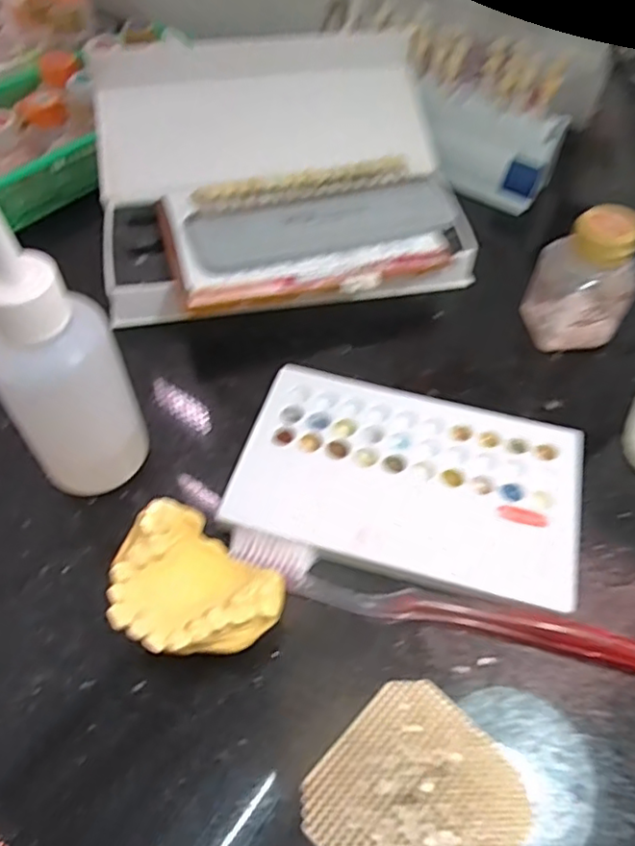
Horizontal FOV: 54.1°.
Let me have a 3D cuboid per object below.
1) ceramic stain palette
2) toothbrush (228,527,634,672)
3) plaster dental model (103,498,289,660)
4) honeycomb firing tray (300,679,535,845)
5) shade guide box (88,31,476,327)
[{"bbox_3d":[0.043,0.025,0.293,0.153,0.012,0.095,12,56,8],"label":"ceramic stain palette"},{"bbox_3d":[0.053,0.077,0.255,0.185,0.012,0.019,13,56,9],"label":"toothbrush"},{"bbox_3d":[-0.048,0.067,0.245,0.067,0.036,0.052,22,58,15],"label":"plaster dental model"},{"bbox_3d":[0.035,0.133,0.216,0.065,0.010,0.065,38,63,23],"label":"honeycomb firing tray"},{"bbox_3d":[-0.027,-0.153,0.388,0.212,0.059,0.202,-10,56,-7],"label":"shade guide box"}]

